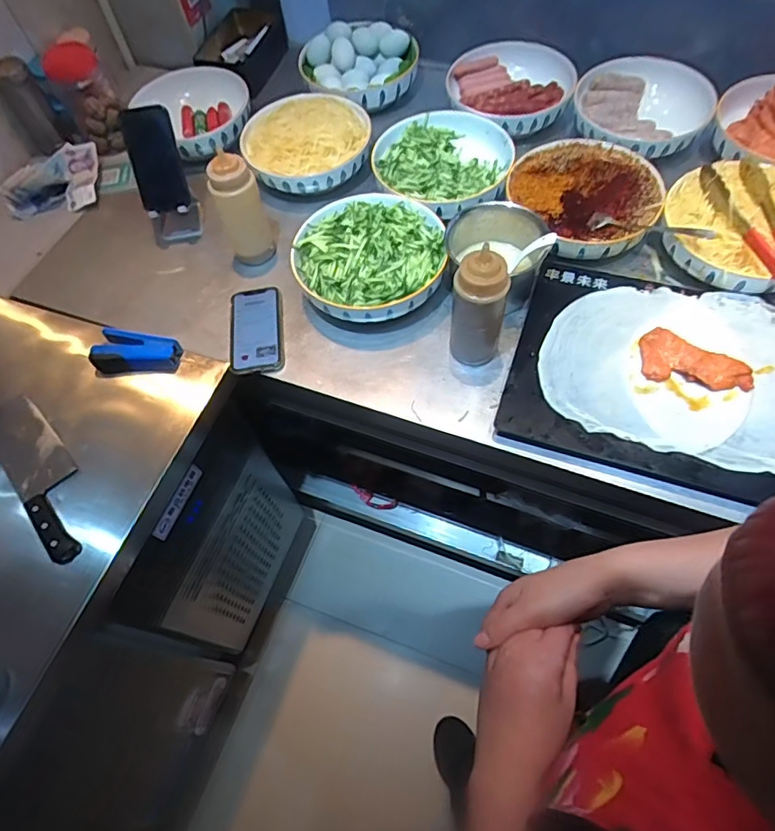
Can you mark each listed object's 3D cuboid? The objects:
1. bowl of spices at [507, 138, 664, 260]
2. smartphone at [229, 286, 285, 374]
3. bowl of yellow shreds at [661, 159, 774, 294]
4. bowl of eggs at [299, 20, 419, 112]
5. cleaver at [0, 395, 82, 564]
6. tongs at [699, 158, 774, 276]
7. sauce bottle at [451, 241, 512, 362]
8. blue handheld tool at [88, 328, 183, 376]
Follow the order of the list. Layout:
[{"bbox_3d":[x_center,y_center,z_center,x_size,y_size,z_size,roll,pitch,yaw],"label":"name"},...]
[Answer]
[{"bbox_3d":[0.311,-0.340,0.849,0.216,0.052,0.220,-1,57,2],"label":"bowl of spices"},{"bbox_3d":[-0.197,-0.129,0.809,0.080,0.014,0.156,-8,57,-2],"label":"smartphone"},{"bbox_3d":[0.518,-0.274,0.775,0.224,0.061,0.216,-1,57,2],"label":"bowl of yellow shreds"},{"bbox_3d":[-0.062,-0.667,1.044,0.201,0.093,0.184,-1,57,2],"label":"bowl of eggs"},{"bbox_3d":[-0.455,0.075,0.714,0.077,0.032,0.283,-40,64,-20],"label":"cleaver"},{"bbox_3d":[0.513,-0.263,0.754,0.085,0.040,0.229,-4,57,0],"label":"tongs"},{"bbox_3d":[0.117,-0.132,0.695,0.067,0.169,0.055,7,58,7],"label":"sauce bottle"},{"bbox_3d":[-0.366,-0.086,0.785,0.122,0.039,0.065,12,59,10],"label":"blue handheld tool"}]

